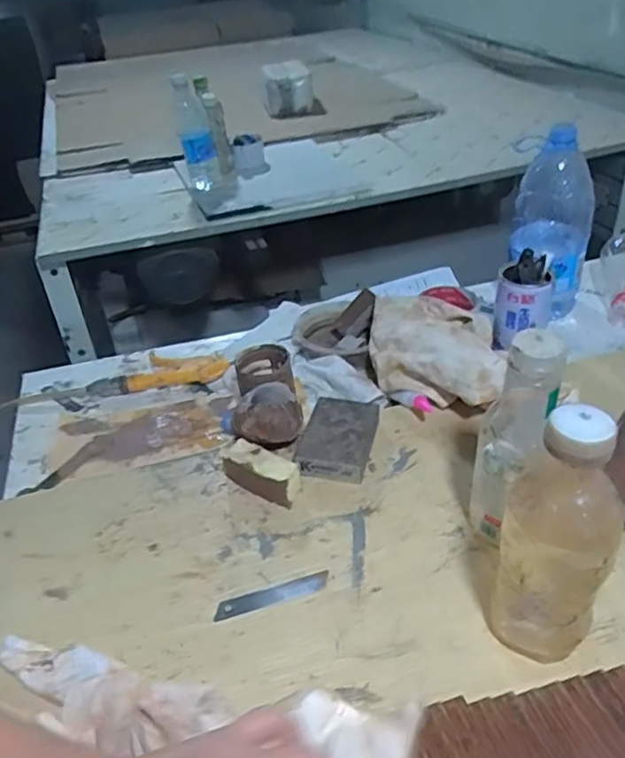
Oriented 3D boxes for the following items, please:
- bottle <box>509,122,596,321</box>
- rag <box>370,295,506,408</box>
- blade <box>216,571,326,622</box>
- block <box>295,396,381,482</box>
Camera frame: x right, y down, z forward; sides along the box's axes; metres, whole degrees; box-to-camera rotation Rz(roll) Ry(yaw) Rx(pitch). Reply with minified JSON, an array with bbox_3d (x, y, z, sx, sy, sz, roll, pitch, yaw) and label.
[{"bbox_3d":[0.318,-0.206,0.843,0.082,0.224,0.088,-27,42,-27],"label":"bottle"},{"bbox_3d":[0.142,-0.032,0.753,0.139,0.069,0.199,0,37,6],"label":"rag"},{"bbox_3d":[-0.034,0.184,0.544,0.099,0.004,0.018,-14,38,-12],"label":"blade"},{"bbox_3d":[0.028,0.063,0.677,0.069,0.027,0.105,7,39,15],"label":"block"}]

